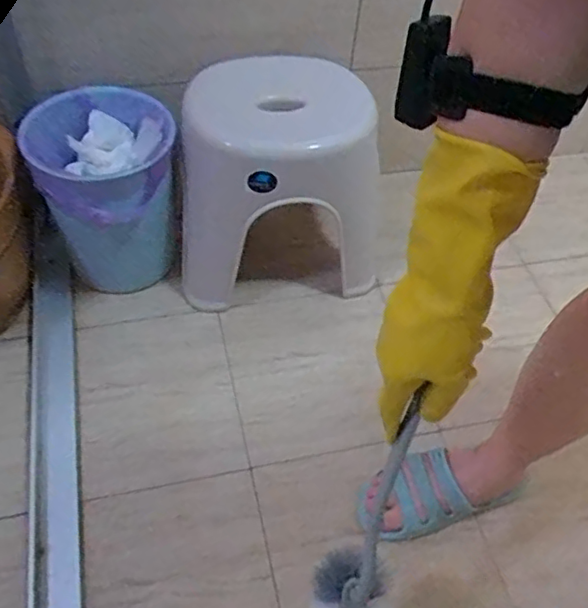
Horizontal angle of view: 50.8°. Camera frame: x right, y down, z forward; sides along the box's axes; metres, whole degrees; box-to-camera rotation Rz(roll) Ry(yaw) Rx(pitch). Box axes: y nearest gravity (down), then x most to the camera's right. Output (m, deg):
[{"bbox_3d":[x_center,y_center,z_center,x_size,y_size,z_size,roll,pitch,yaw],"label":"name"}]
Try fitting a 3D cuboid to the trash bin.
[{"bbox_3d":[-0.312,-0.194,1.048,0.217,0.275,0.242,-20,56,-18],"label":"trash bin"}]

